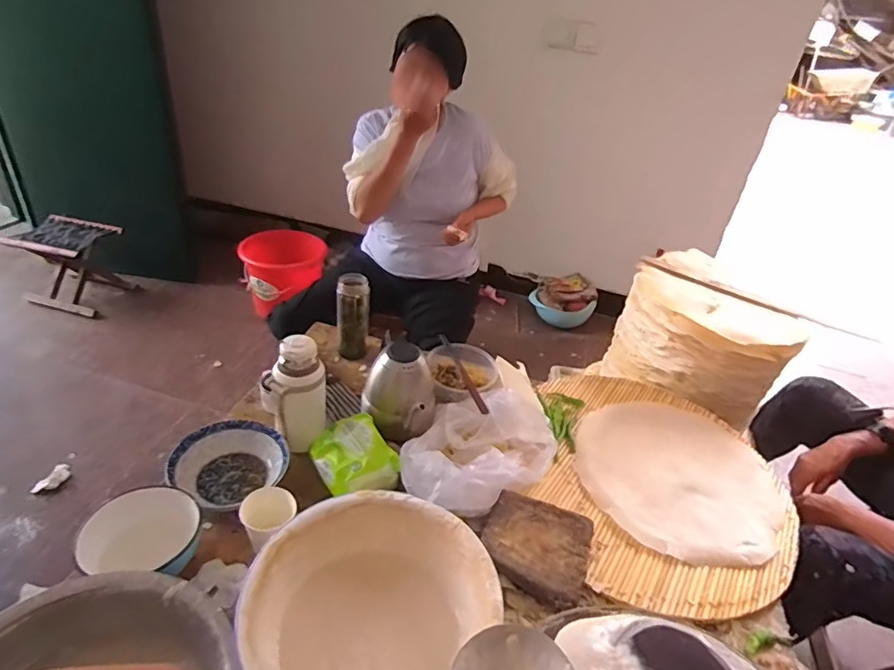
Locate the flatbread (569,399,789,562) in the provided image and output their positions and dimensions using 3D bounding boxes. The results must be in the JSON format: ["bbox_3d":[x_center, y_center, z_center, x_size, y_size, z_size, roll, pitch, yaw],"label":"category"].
[{"bbox_3d":[0.383,0.222,0.891,0.317,0.016,0.330,5,34,-3],"label":"flatbread"}]

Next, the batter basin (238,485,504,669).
[{"bbox_3d":[-0.090,0.314,0.622,0.253,0.097,0.262,5,35,-3],"label":"batter basin"}]

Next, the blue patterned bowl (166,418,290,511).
[{"bbox_3d":[-0.317,0.192,0.791,0.157,0.063,0.151,5,35,-3],"label":"blue patterned bowl"}]

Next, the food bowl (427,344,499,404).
[{"bbox_3d":[0.028,0.074,1.006,0.129,0.048,0.115,-9,38,-22],"label":"food bowl"}]

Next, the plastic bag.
[{"bbox_3d":[0.049,0.178,0.837,0.203,0.081,0.224,22,37,20],"label":"plastic bag"}]

